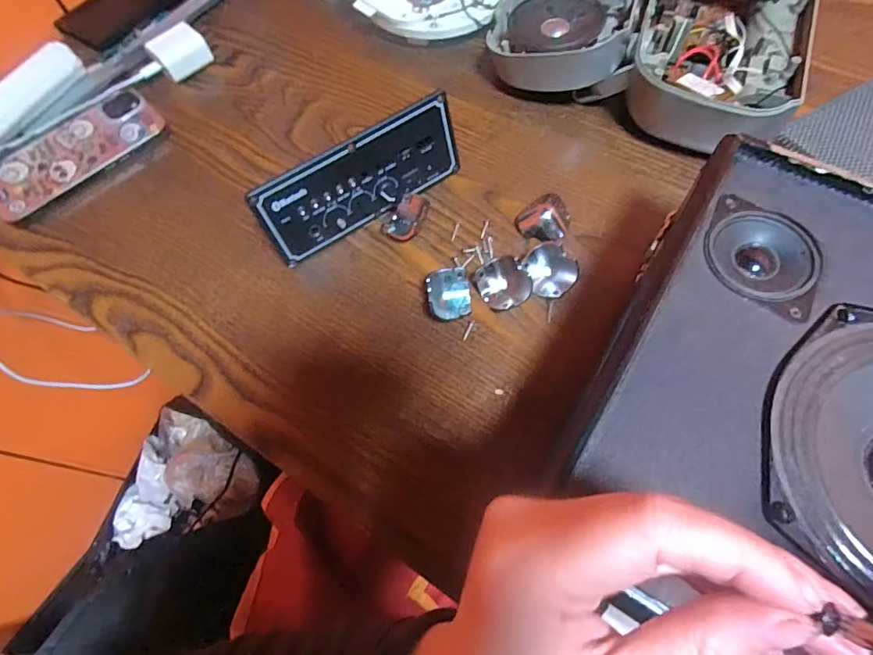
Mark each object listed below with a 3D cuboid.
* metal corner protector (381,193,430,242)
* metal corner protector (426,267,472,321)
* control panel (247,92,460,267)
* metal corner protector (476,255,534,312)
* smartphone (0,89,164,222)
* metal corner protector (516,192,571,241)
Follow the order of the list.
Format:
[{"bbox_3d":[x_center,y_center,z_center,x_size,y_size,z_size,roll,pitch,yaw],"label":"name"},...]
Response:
[{"bbox_3d":[-0.024,-0.079,0.347,0.024,0.015,0.036,22,68,13],"label":"metal corner protector"},{"bbox_3d":[0.009,-0.022,0.316,0.029,0.020,0.033,-8,64,0],"label":"metal corner protector"},{"bbox_3d":[-0.048,-0.100,0.330,0.147,0.062,0.006,-34,50,-12],"label":"control panel"},{"bbox_3d":[0.044,-0.031,0.317,0.028,0.020,0.033,-43,69,-15],"label":"metal corner protector"},{"bbox_3d":[-0.295,-0.144,0.389,0.058,0.009,0.142,42,69,8],"label":"smartphone"},{"bbox_3d":[0.078,-0.080,0.342,0.035,0.017,0.036,-1,64,3],"label":"metal corner protector"}]

